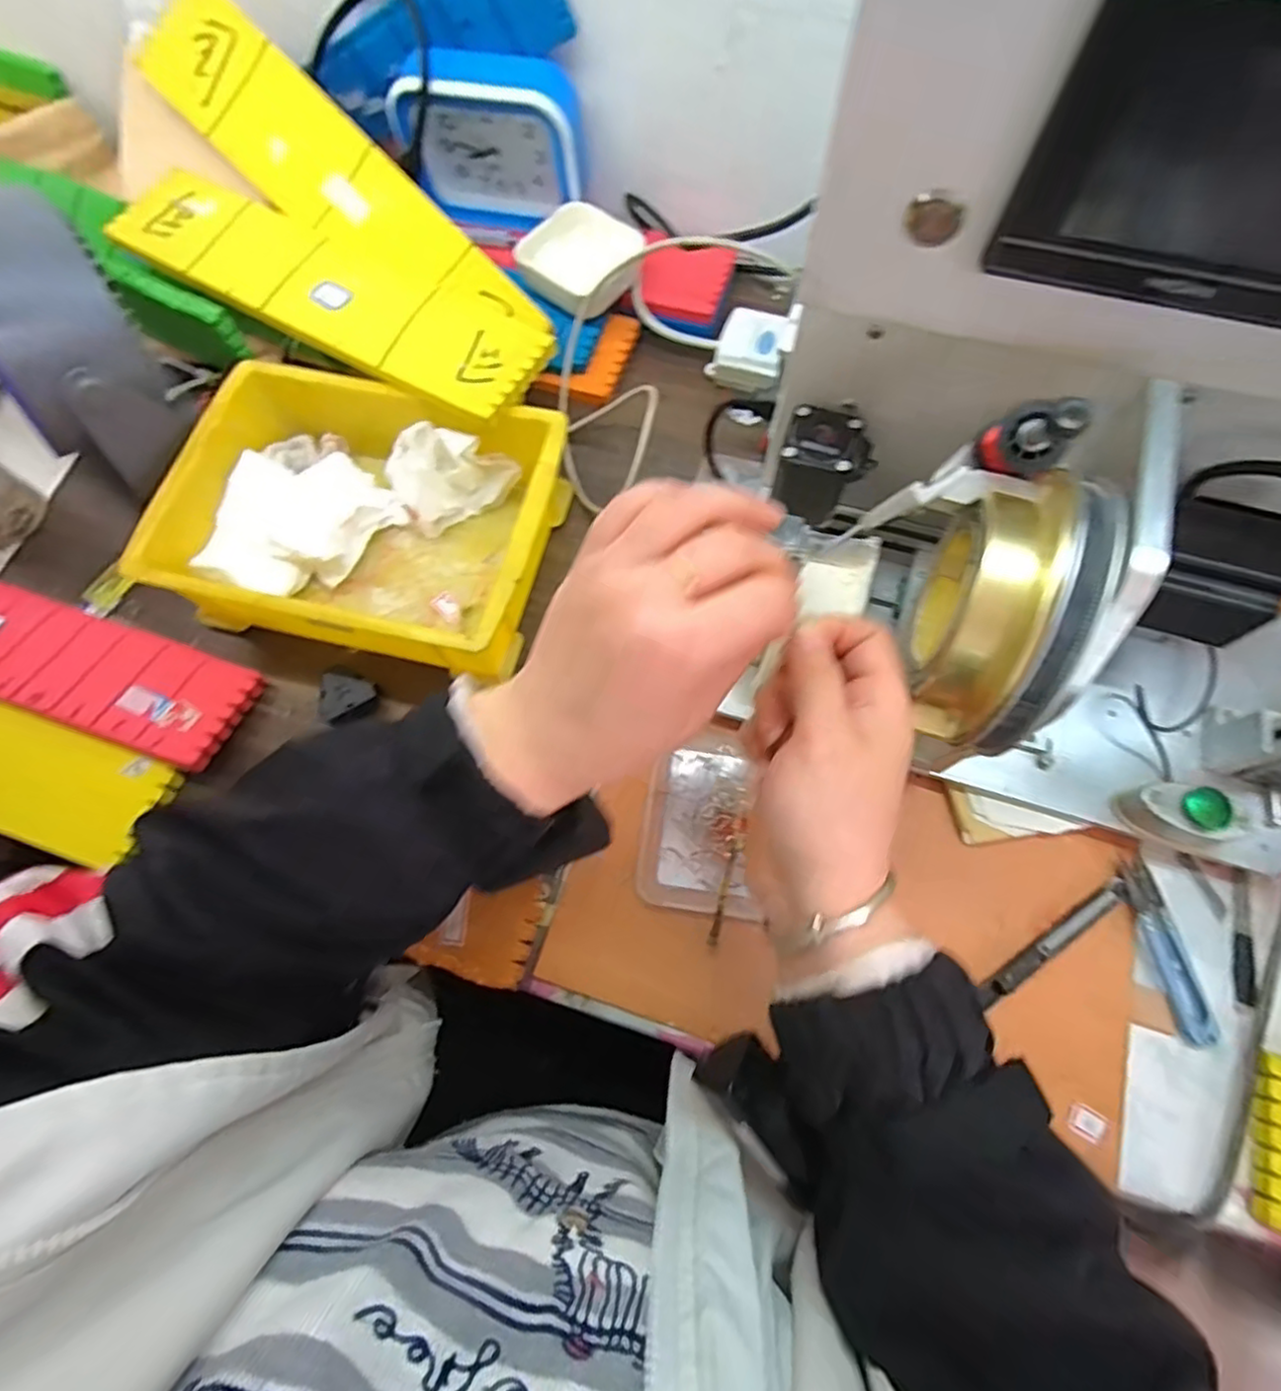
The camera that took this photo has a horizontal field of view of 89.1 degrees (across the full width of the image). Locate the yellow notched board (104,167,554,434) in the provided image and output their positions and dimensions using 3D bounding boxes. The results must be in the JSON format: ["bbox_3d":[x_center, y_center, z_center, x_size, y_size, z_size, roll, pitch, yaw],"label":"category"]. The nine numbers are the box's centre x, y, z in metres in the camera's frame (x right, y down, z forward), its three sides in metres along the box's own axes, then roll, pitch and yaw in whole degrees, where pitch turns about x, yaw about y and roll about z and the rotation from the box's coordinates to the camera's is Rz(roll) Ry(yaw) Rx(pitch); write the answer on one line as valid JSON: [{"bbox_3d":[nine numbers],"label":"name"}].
[{"bbox_3d":[-0.224,-0.288,0.465,0.347,0.022,0.084,28,73,11],"label":"yellow notched board"}]

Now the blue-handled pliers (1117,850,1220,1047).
[{"bbox_3d":[0.296,0.143,0.366,0.021,0.005,0.098,-9,70,-2],"label":"blue-handled pliers"}]

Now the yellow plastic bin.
[{"bbox_3d":[-0.184,-0.125,0.446,0.250,0.066,0.187,11,71,6],"label":"yellow plastic bin"}]

